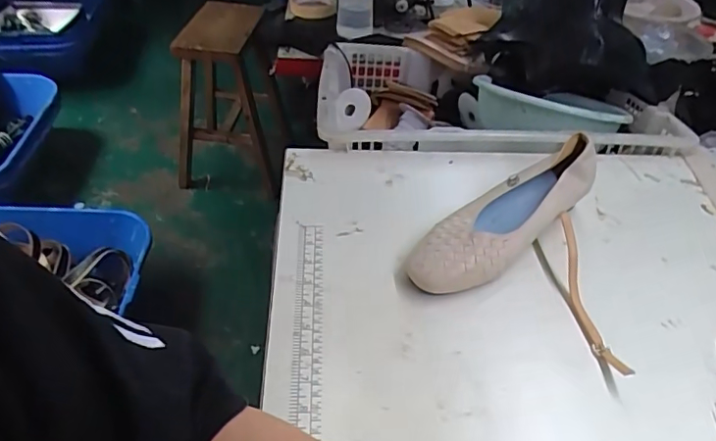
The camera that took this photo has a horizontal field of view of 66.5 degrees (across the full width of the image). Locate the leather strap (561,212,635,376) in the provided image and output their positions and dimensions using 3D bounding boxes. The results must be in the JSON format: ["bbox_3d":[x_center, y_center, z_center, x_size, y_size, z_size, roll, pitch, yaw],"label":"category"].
[{"bbox_3d":[0.207,0.065,0.497,0.016,0.032,0.160,-1,57,-5],"label":"leather strap"}]

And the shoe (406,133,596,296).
[{"bbox_3d":[0.140,-0.006,0.546,0.222,0.076,0.081,-29,53,-29],"label":"shoe"}]

